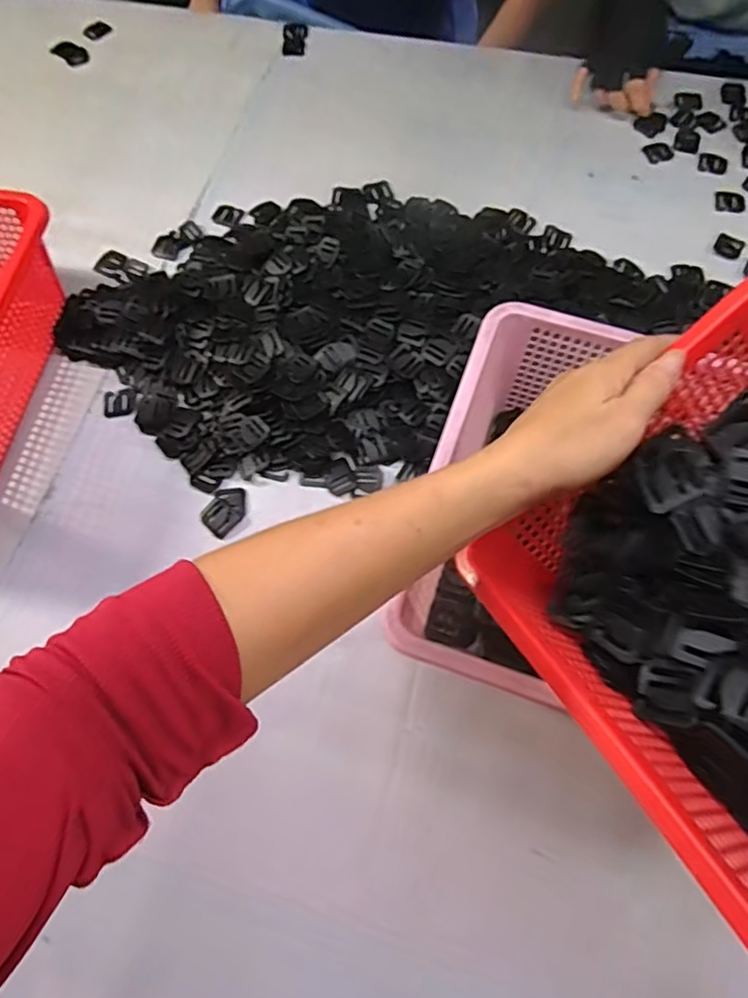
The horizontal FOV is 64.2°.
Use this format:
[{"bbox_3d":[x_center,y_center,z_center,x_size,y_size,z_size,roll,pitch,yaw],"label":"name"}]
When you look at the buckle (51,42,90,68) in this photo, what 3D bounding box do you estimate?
[{"bbox_3d":[-0.425,-0.624,0.834,0.045,0.008,0.034,29,70,13],"label":"buckle"}]

